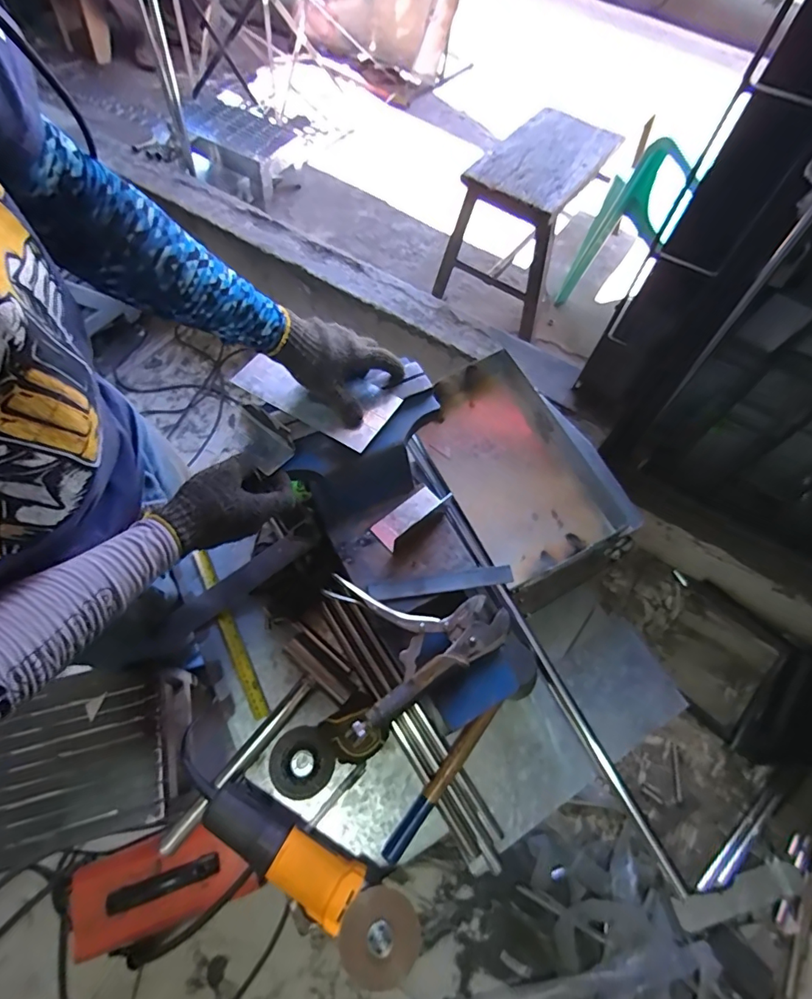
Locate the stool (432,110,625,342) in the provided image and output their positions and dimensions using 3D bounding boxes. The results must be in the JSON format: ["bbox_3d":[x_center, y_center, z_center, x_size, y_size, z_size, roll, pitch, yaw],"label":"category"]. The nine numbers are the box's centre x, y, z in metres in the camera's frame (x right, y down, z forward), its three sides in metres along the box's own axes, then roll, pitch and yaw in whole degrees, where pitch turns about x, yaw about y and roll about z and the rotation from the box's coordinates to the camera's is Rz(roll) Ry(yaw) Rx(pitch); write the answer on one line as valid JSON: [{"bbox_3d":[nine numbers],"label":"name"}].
[{"bbox_3d":[0.332,-0.776,1.363,0.324,0.401,0.417,32,66,12],"label":"stool"}]

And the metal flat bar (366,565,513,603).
[{"bbox_3d":[0.044,0.104,0.599,0.180,0.007,0.026,-8,65,-7],"label":"metal flat bar"}]

